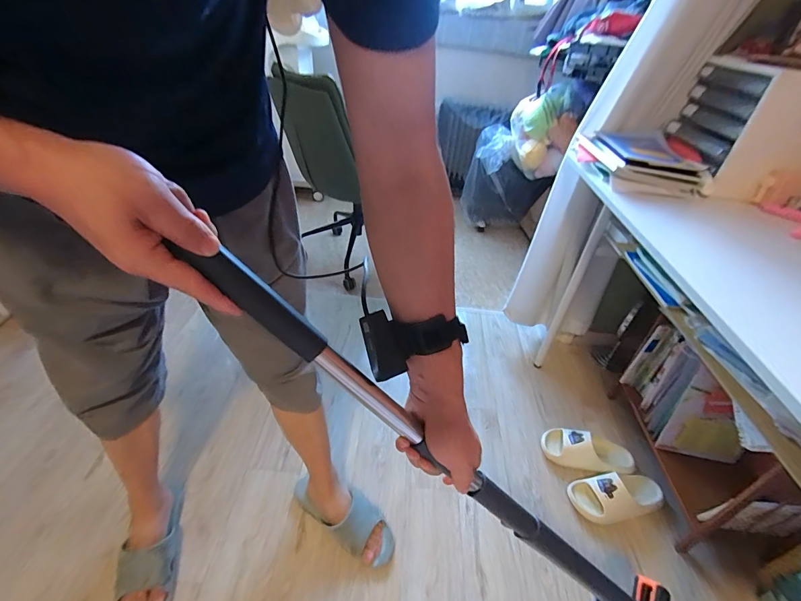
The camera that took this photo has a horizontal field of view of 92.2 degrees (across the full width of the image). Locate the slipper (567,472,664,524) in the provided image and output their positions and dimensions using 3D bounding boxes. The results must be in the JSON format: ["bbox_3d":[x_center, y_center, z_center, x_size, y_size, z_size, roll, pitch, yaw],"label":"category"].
[{"bbox_3d":[0.592,0.525,1.041,0.255,0.067,0.112,0,37,-8],"label":"slipper"}]

